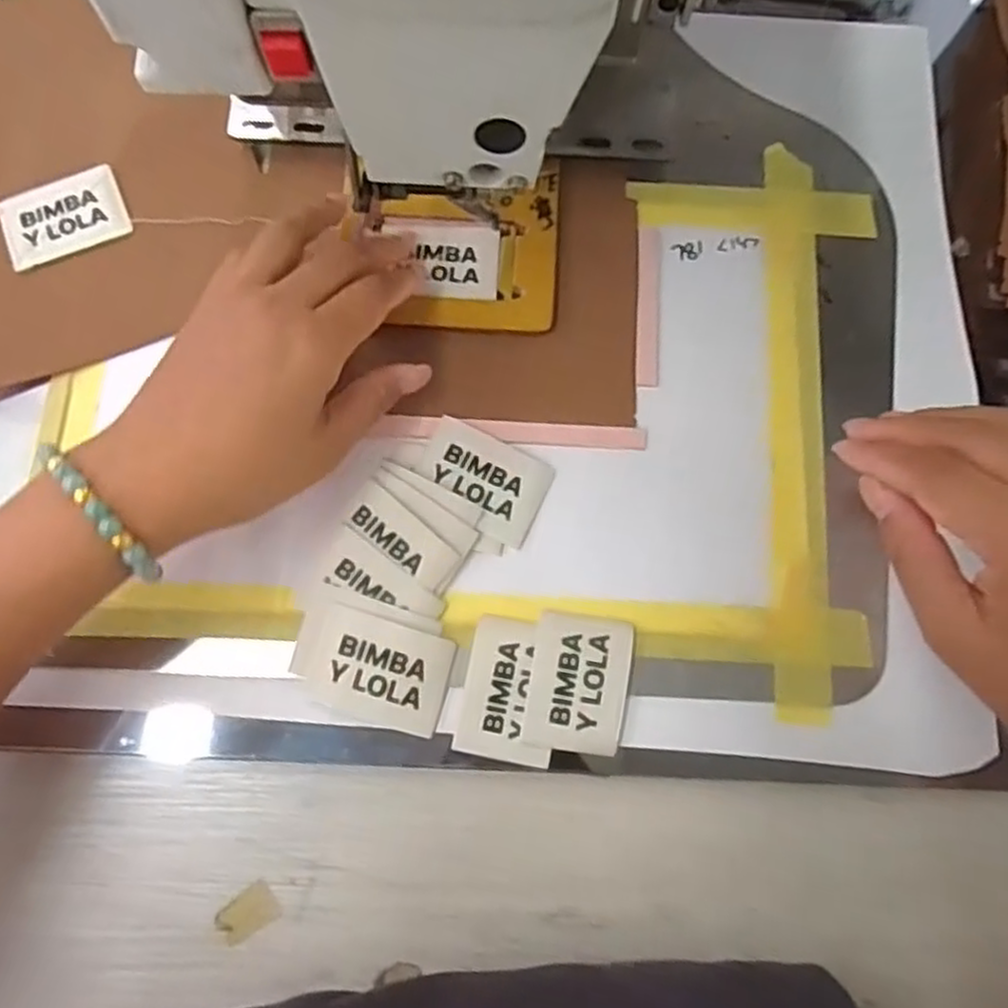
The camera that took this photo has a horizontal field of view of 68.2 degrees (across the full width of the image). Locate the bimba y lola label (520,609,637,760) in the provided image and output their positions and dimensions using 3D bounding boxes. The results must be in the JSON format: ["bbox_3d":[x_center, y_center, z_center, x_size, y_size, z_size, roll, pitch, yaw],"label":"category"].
[{"bbox_3d":[0.032,0.075,0.314,0.042,0.005,0.056,9,76,1],"label":"bimba y lola label"}]

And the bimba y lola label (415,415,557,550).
[{"bbox_3d":[-0.010,-0.010,0.336,0.057,0.004,0.041,25,75,1],"label":"bimba y lola label"}]

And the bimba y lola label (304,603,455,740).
[{"bbox_3d":[-0.052,0.070,0.312,0.057,0.005,0.041,17,81,0],"label":"bimba y lola label"}]

